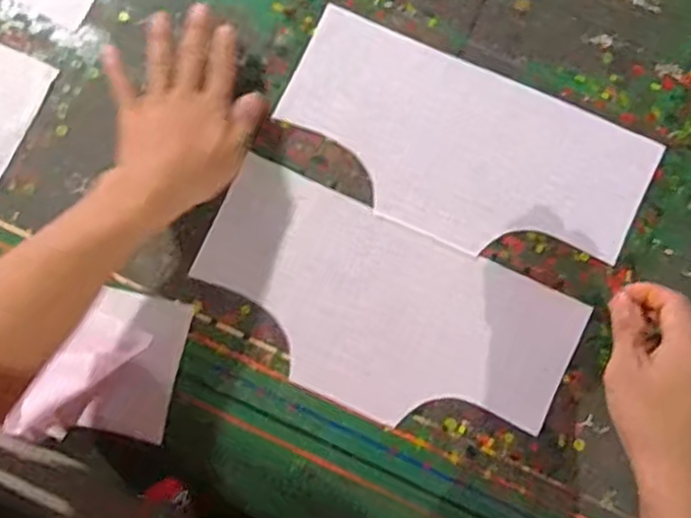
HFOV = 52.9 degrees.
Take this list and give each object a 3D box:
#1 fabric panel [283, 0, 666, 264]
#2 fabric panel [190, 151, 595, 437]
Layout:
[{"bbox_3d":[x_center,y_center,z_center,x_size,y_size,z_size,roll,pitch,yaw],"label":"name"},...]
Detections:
[{"bbox_3d":[0.095,-0.091,0.584,0.304,0.008,0.150,25,80,5],"label":"fabric panel"},{"bbox_3d":[0.028,0.044,0.562,0.302,0.007,0.151,25,82,3],"label":"fabric panel"}]

